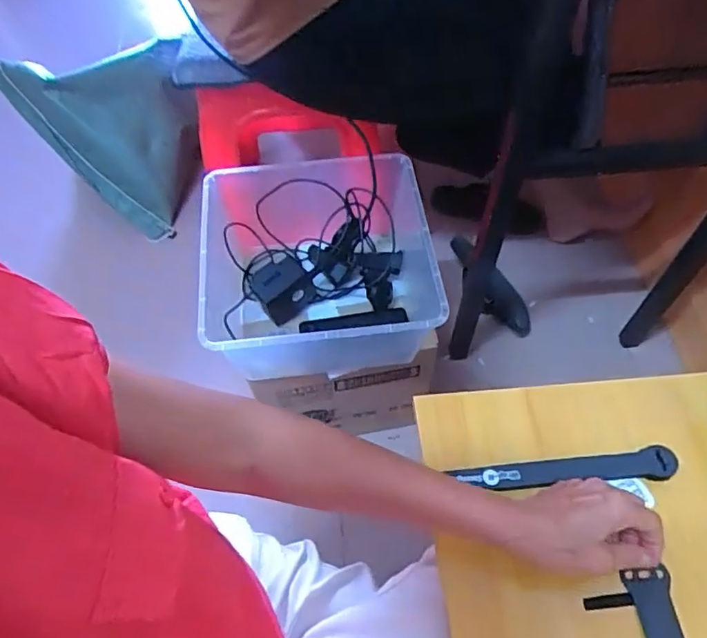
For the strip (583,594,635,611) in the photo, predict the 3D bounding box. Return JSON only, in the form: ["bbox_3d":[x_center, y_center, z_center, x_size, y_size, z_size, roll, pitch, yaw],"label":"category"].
[{"bbox_3d":[0.197,0.217,0.423,0.038,0.005,0.009,-7,57,-1],"label":"strip"}]

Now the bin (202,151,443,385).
[{"bbox_3d":[-0.050,-0.065,0.786,0.316,0.150,0.297,-6,57,-1],"label":"bin"}]

